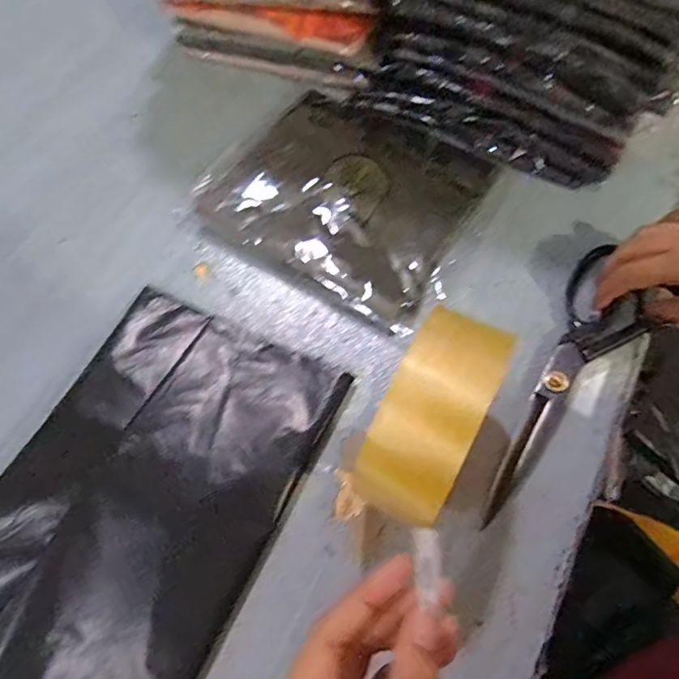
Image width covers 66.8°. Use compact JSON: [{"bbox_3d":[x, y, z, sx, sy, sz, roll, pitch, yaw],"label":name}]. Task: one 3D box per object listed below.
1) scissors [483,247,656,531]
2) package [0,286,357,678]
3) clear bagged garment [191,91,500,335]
[{"bbox_3d":[0.165,0.026,0.382,0.064,0.021,0.234,33,72,17],"label":"scissors"},{"bbox_3d":[-0.135,0.102,0.351,0.185,0.030,0.268,24,68,14],"label":"package"},{"bbox_3d":[0.014,-0.140,0.465,0.232,0.024,0.205,33,70,17],"label":"clear bagged garment"}]

